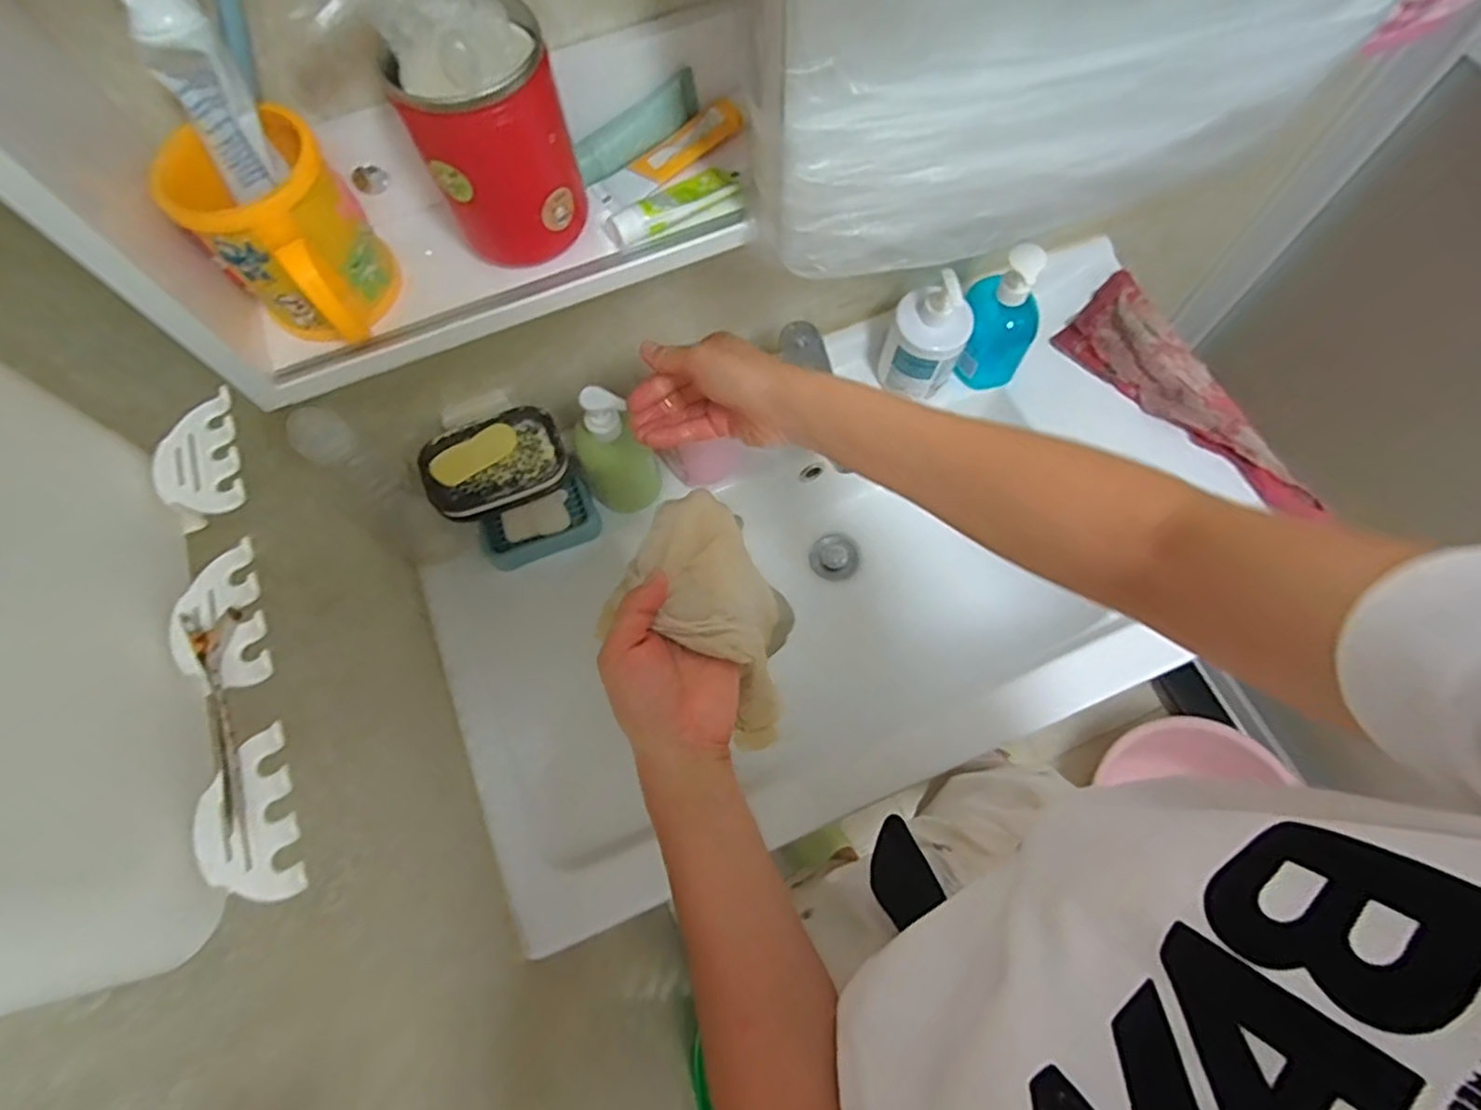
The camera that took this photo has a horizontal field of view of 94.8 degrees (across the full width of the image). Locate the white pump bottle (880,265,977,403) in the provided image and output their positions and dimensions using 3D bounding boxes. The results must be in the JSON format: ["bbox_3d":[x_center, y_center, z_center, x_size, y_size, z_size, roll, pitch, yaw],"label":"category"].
[{"bbox_3d":[0.202,-0.237,0.719,0.080,0.147,0.072,22,71,10],"label":"white pump bottle"}]

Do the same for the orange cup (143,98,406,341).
[{"bbox_3d":[-0.247,-0.170,0.383,0.080,0.094,0.106,-27,71,-8],"label":"orange cup"}]

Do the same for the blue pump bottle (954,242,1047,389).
[{"bbox_3d":[0.277,-0.252,0.722,0.083,0.164,0.062,28,73,12],"label":"blue pump bottle"}]

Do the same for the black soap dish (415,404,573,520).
[{"bbox_3d":[-0.235,-0.088,0.650,0.130,0.022,0.092,-23,70,-7],"label":"black soap dish"}]

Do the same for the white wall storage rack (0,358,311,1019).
[{"bbox_3d":[-0.233,0.021,0.224,0.089,0.116,0.228,-20,70,-6],"label":"white wall storage rack"}]

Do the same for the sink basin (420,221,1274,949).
[{"bbox_3d":[0.116,0.031,0.782,0.837,0.200,0.380,-26,71,-8],"label":"sink basin"}]

